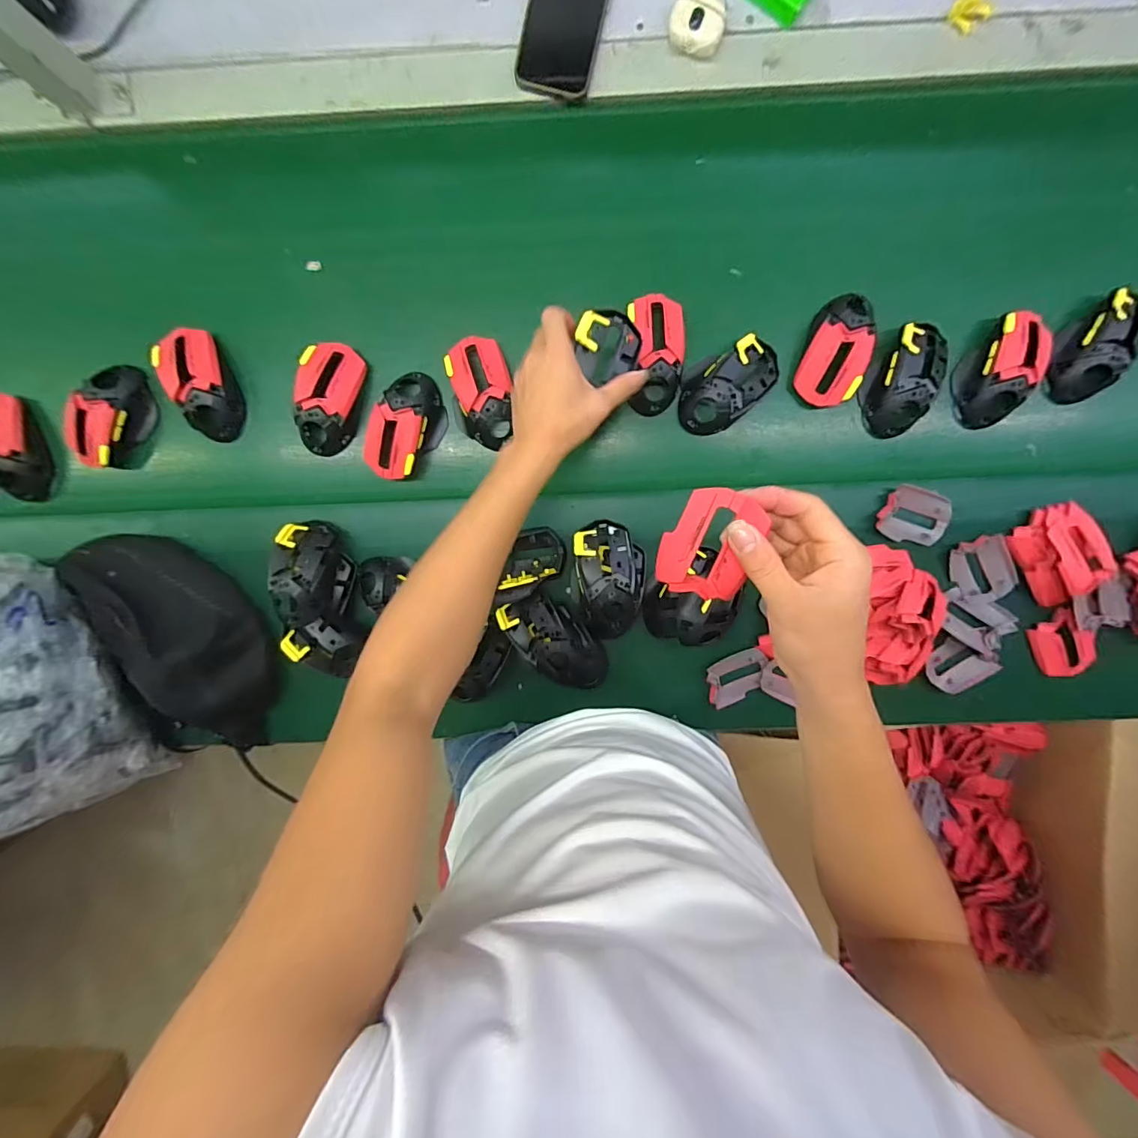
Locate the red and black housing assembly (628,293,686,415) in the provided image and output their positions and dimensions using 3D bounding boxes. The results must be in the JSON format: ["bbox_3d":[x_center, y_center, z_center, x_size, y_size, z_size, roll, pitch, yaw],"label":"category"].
[{"bbox_3d":[0.092,-0.233,0.529,0.067,0.039,0.123,-2,97,2],"label":"red and black housing assembly"}]

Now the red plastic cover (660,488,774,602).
[{"bbox_3d":[0.093,-0.017,0.326,0.056,0.020,0.079,24,118,11],"label":"red plastic cover"}]

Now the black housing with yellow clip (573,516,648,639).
[{"bbox_3d":[0.048,0.016,0.540,0.074,0.041,0.132,-5,97,2],"label":"black housing with yellow clip"}]

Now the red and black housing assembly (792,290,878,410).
[{"bbox_3d":[0.289,-0.234,0.519,0.065,0.027,0.115,19,98,-1],"label":"red and black housing assembly"}]

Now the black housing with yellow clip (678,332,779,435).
[{"bbox_3d":[0.177,-0.199,0.528,0.116,0.023,0.061,-41,95,6],"label":"black housing with yellow clip"}]

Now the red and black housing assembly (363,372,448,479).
[{"bbox_3d":[-0.182,-0.158,0.544,0.068,0.034,0.117,26,98,-2],"label":"red and black housing assembly"}]

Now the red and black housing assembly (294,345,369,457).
[{"bbox_3d":[-0.269,-0.189,0.536,0.060,0.034,0.119,17,98,-1],"label":"red and black housing assembly"}]

